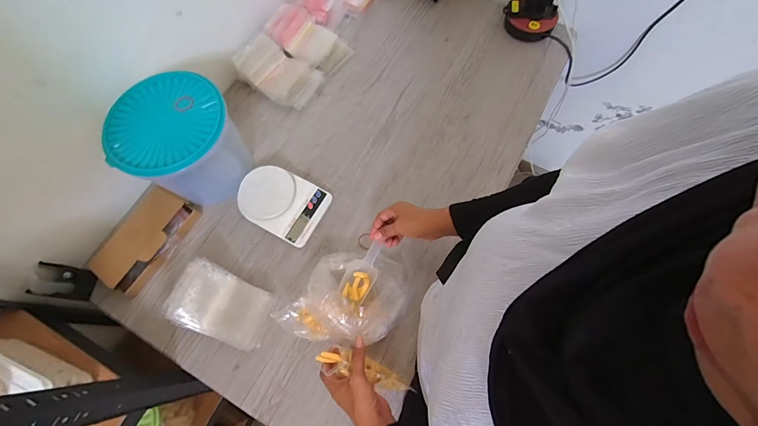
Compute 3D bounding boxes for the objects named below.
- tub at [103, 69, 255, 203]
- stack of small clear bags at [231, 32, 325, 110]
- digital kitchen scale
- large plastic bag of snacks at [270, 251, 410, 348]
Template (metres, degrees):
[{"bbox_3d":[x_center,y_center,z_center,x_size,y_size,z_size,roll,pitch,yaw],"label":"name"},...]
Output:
[{"bbox_3d":[-0.374,-0.126,0.698,0.193,0.195,0.196,-1,69,2],"label":"tub"},{"bbox_3d":[-0.232,-0.329,0.825,0.178,0.074,0.121,34,74,13],"label":"stack of small clear bags"},{"bbox_3d":[-0.202,-0.024,0.728,0.175,0.043,0.130,26,72,11],"label":"digital kitchen scale"},{"bbox_3d":[-0.049,0.152,0.625,0.170,0.107,0.200,33,74,13],"label":"large plastic bag of snacks"}]

